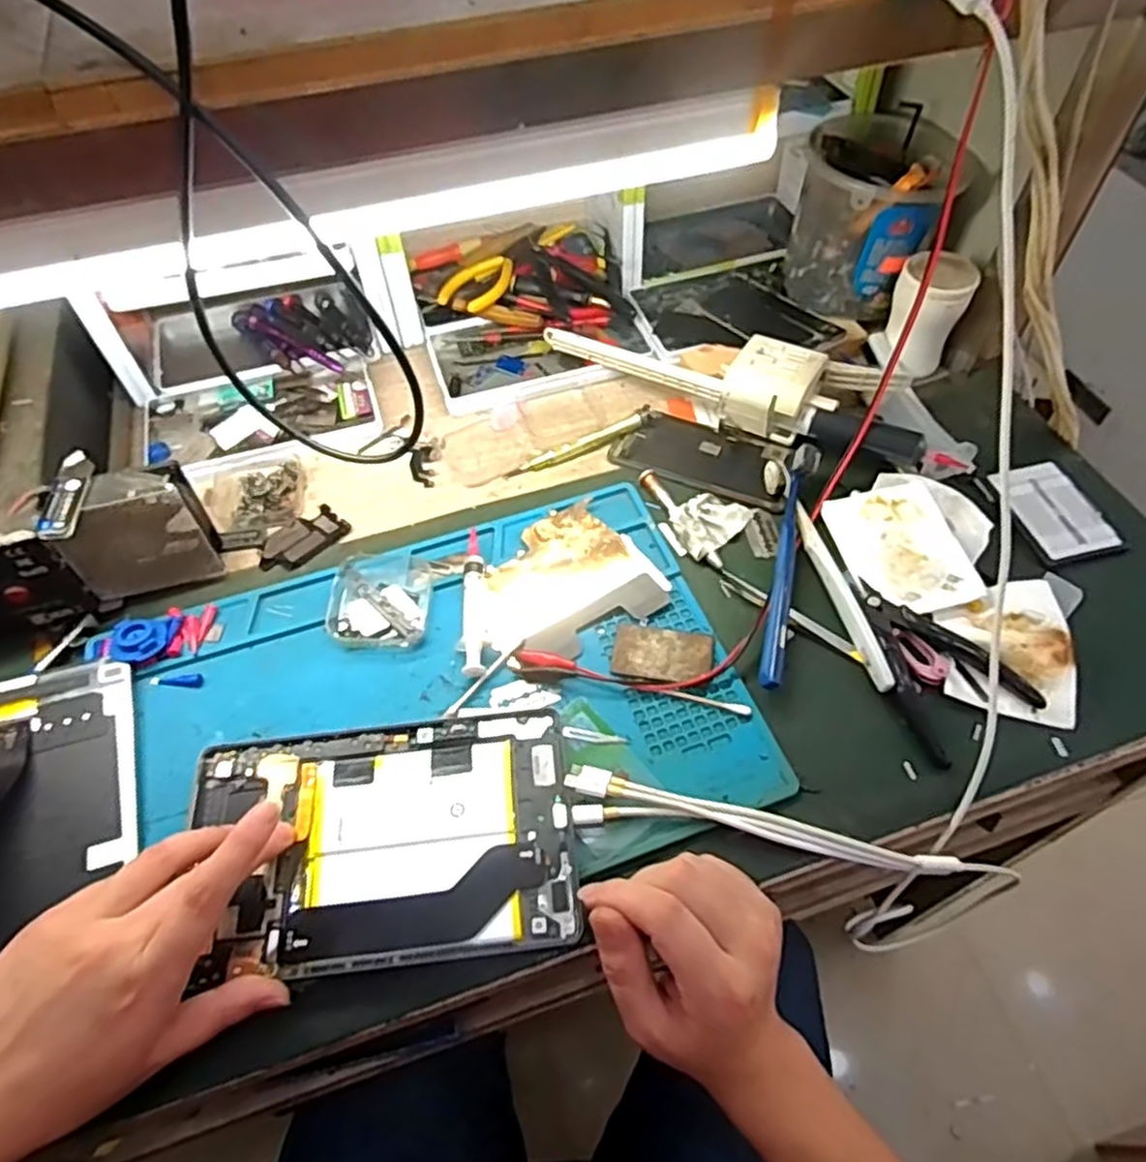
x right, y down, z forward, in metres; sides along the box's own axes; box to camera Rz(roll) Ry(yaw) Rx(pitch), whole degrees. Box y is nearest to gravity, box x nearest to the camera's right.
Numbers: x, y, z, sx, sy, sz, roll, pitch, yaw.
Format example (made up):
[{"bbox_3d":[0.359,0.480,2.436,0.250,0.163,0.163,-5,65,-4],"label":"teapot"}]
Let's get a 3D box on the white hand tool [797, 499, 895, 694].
[{"bbox_3d":[0.171,0.008,0.488,0.013,0.014,0.142,-12,55,-6],"label":"white hand tool"}]

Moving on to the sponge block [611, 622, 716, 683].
[{"bbox_3d":[0.056,0.045,0.473,0.060,0.004,0.038,9,55,8],"label":"sponge block"}]

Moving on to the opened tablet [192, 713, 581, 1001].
[{"bbox_3d":[-0.102,0.136,0.407,0.199,0.007,0.127,-7,55,-3],"label":"opened tablet"}]

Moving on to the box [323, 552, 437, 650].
[{"bbox_3d":[-0.125,0.011,0.500,0.062,0.018,0.071,3,55,4],"label":"box"}]

